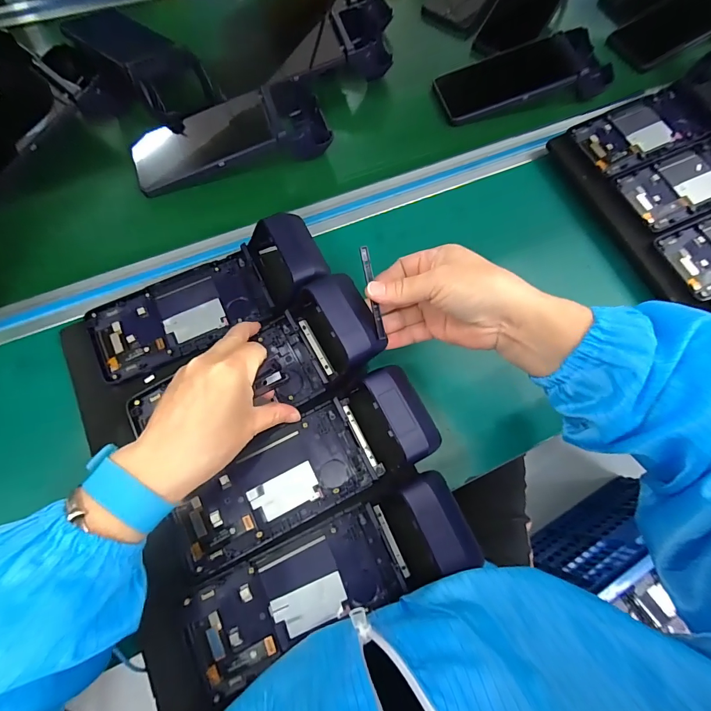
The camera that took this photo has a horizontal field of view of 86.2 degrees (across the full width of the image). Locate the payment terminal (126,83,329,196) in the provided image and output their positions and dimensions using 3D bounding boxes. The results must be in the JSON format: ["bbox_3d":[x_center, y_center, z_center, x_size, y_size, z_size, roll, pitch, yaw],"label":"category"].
[{"bbox_3d":[-0.142,-0.252,0.443,0.216,0.057,0.088,-15,75,-8],"label":"payment terminal"}]

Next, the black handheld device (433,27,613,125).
[{"bbox_3d":[0.207,-0.352,0.489,0.224,0.048,0.097,-12,75,-7],"label":"black handheld device"}]

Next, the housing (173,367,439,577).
[{"bbox_3d":[-0.043,0.088,0.306,0.216,0.049,0.081,-25,74,-10],"label":"housing"}]

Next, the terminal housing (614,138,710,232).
[{"bbox_3d":[0.431,-0.226,0.420,0.272,0.041,0.081,-25,77,-10],"label":"terminal housing"}]

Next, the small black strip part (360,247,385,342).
[{"bbox_3d":[0.013,-0.050,0.299,0.007,0.008,0.074,-11,92,-5],"label":"small black strip part"}]

